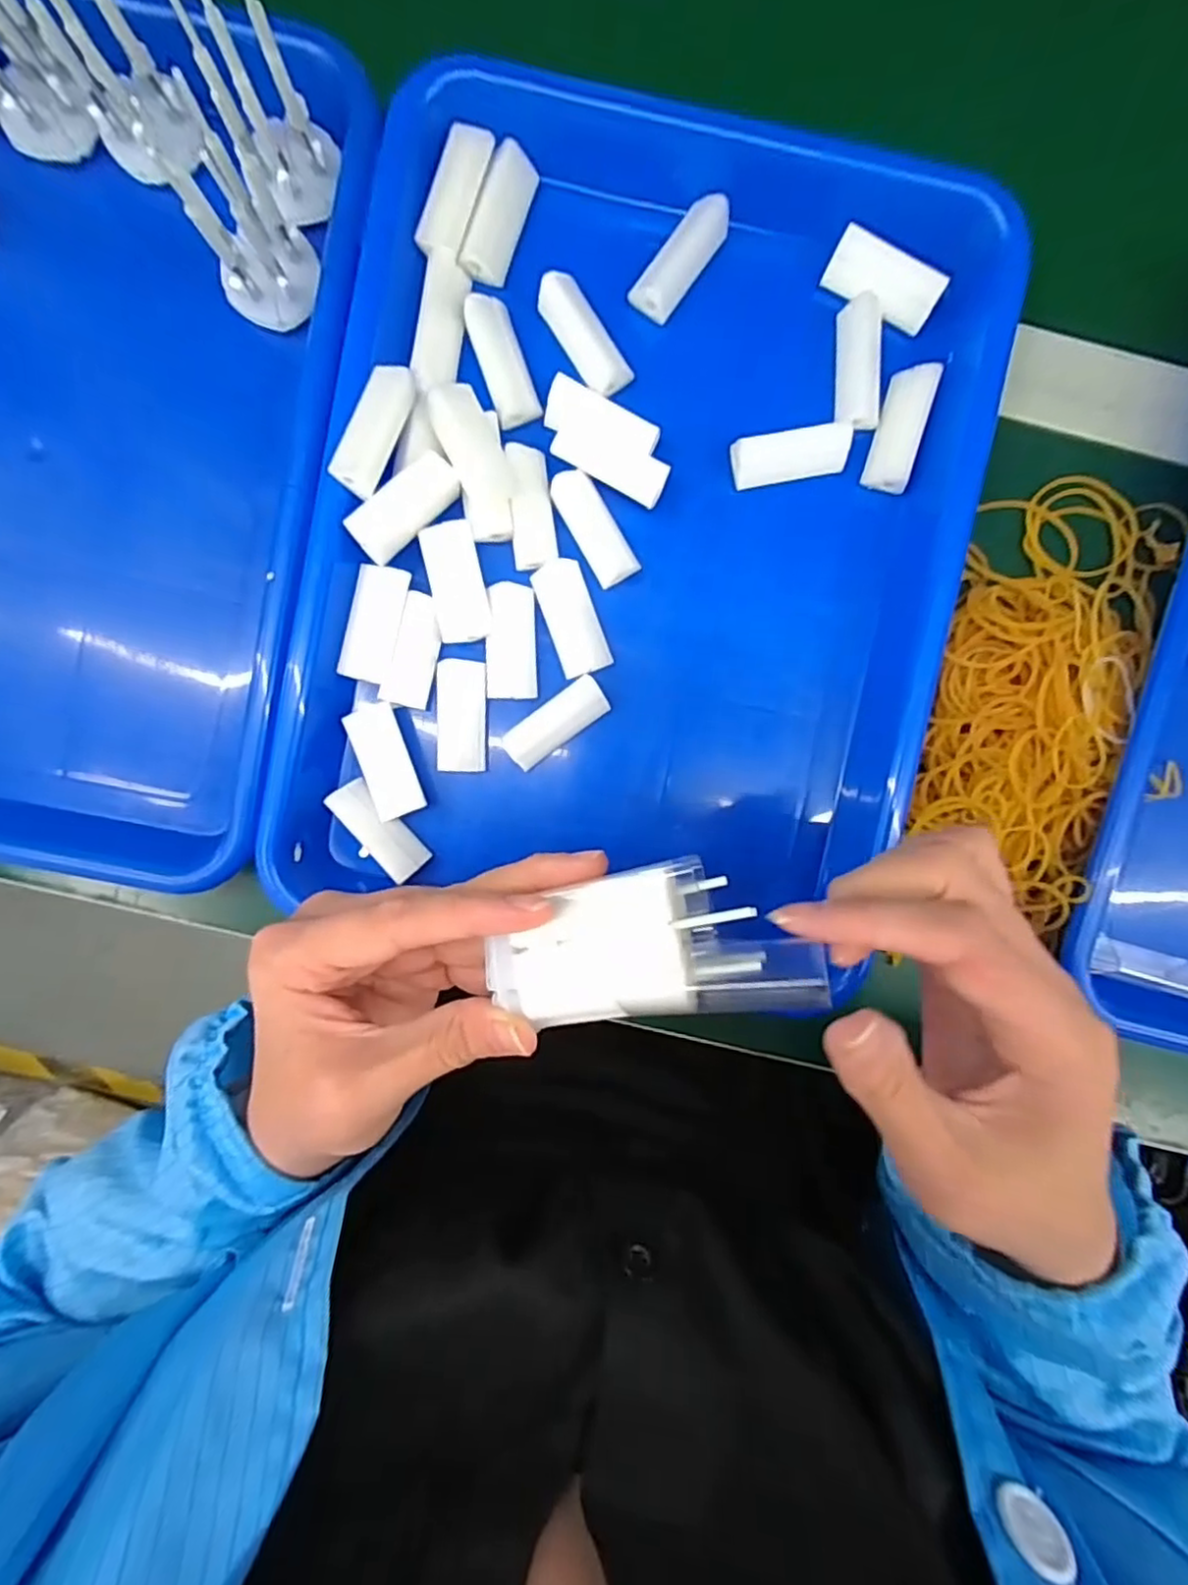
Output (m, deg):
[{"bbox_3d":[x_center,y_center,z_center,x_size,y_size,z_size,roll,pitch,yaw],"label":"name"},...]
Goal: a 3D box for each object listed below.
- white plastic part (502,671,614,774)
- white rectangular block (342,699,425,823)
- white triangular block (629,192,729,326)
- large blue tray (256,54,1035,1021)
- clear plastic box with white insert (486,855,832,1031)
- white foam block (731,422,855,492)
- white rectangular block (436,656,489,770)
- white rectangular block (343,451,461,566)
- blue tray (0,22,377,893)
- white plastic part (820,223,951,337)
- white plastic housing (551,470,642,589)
[{"bbox_3d":[-0.015,-0.029,0.271,0.045,0.009,0.017,-38,93,1],"label":"white plastic part"},{"bbox_3d":[-0.085,-0.012,0.266,0.020,0.007,0.044,-17,93,0],"label":"white rectangular block"},{"bbox_3d":[0.035,-0.213,0.262,0.016,0.015,0.047,38,92,-2],"label":"white triangular block"},{"bbox_3d":[0.018,-0.099,0.264,0.246,0.037,0.320,12,92,-1],"label":"large blue tray"},{"bbox_3d":[0.017,0.041,0.177,0.088,0.012,0.041,-1,96,2],"label":"clear plastic box with white insert"},{"bbox_3d":[0.080,-0.138,0.269,0.046,0.011,0.017,-9,93,0],"label":"white foam block"},{"bbox_3d":[-0.055,-0.032,0.272,0.020,0.006,0.045,0,93,-1],"label":"white rectangular block"},{"bbox_3d":[-0.074,-0.112,0.256,0.017,0.011,0.047,45,81,-4],"label":"white rectangular block"},{"bbox_3d":[-0.231,-0.130,0.272,0.247,0.051,0.332,10,93,-1],"label":"blue tray"},{"bbox_3d":[0.116,-0.203,0.260,0.045,0.013,0.020,27,96,-2],"label":"white plastic part"},{"bbox_3d":[0.000,-0.108,0.268,0.018,0.008,0.046,-32,93,1],"label":"white plastic housing"}]

